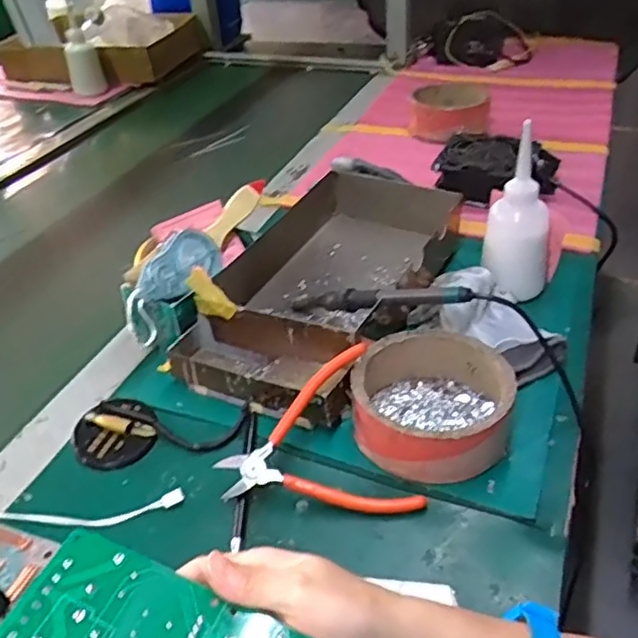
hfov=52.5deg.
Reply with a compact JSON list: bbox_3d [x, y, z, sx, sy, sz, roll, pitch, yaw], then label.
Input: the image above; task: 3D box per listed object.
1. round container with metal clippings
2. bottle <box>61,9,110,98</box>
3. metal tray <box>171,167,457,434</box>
[{"bbox_3d":[0.089,0.067,0.514,0.118,0.057,0.115,-3,37,2],"label":"round container with metal clippings"},{"bbox_3d":[-0.457,-0.502,1.259,0.062,0.127,0.053,-6,37,-2],"label":"bottle"},{"bbox_3d":[0.009,-0.043,0.655,0.173,0.066,0.333,14,41,23],"label":"metal tray"}]

